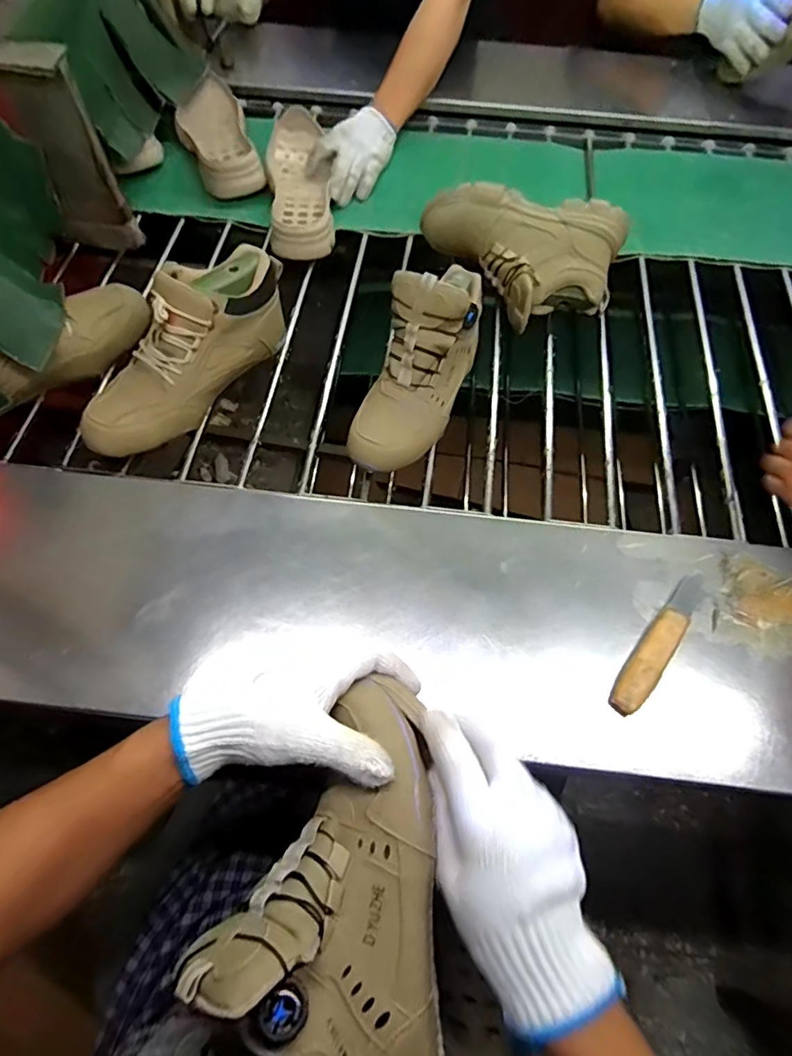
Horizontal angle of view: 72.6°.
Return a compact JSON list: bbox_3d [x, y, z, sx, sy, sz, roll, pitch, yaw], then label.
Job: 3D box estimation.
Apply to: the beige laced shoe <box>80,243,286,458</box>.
[{"bbox_3d":[-0.246,-0.210,0.611,0.098,0.134,0.288,36,65,18],"label":"beige laced shoe"}]

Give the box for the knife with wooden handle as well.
[{"bbox_3d":[0.249,0.101,0.500,0.028,0.013,0.165,38,70,14],"label":"knife with wooden handle"}]

